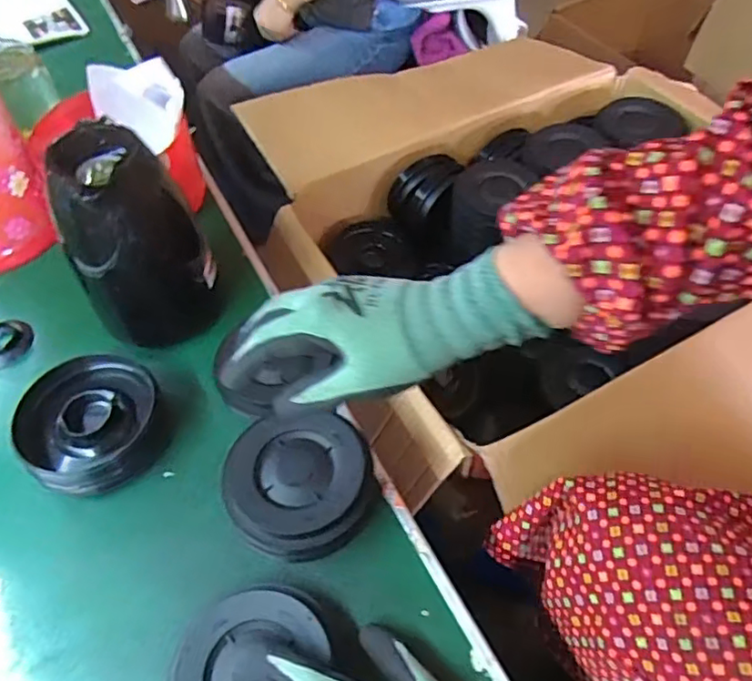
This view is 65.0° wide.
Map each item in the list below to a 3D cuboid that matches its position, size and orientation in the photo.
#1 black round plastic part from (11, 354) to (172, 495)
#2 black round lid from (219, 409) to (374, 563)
[{"bbox_3d":[-0.255,0.073,0.536,0.120,0.041,0.123,-3,55,4],"label":"black round plastic part"},{"bbox_3d":[-0.063,0.117,0.487,0.115,0.040,0.112,-3,55,4],"label":"black round lid"}]

